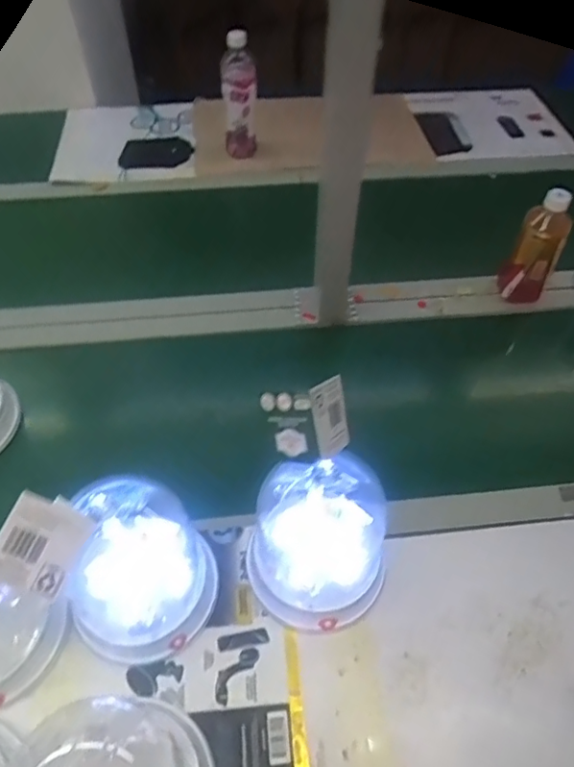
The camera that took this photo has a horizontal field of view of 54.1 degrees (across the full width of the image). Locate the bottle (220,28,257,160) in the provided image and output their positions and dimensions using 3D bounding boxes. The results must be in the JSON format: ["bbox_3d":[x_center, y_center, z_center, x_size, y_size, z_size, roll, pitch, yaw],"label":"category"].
[{"bbox_3d":[-0.094,-0.561,1.106,0.065,0.211,0.055,-5,53,-5],"label":"bottle"}]

